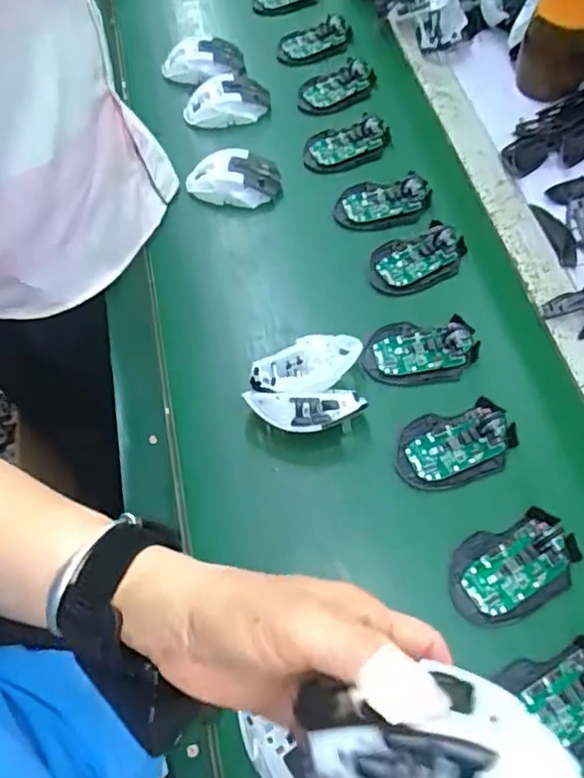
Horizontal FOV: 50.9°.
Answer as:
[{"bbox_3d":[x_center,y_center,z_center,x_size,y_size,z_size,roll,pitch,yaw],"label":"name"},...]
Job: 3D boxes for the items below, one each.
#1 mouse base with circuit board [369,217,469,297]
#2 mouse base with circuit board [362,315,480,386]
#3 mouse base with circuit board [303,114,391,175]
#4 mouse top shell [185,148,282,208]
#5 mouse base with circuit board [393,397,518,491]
[{"bbox_3d":[0.139,-0.148,0.691,0.109,0.024,0.072,-24,62,-9],"label":"mouse base with circuit board"},{"bbox_3d":[0.131,-0.038,0.628,0.114,0.025,0.065,-1,61,4],"label":"mouse base with circuit board"},{"bbox_3d":[0.069,-0.315,0.787,0.116,0.016,0.067,-20,62,-7],"label":"mouse base with circuit board"},{"bbox_3d":[-0.071,-0.254,0.752,0.115,0.036,0.069,-8,61,0],"label":"mouse top shell"},{"bbox_3d":[0.153,0.053,0.577,0.110,0.022,0.070,-13,61,-3],"label":"mouse base with circuit board"}]

